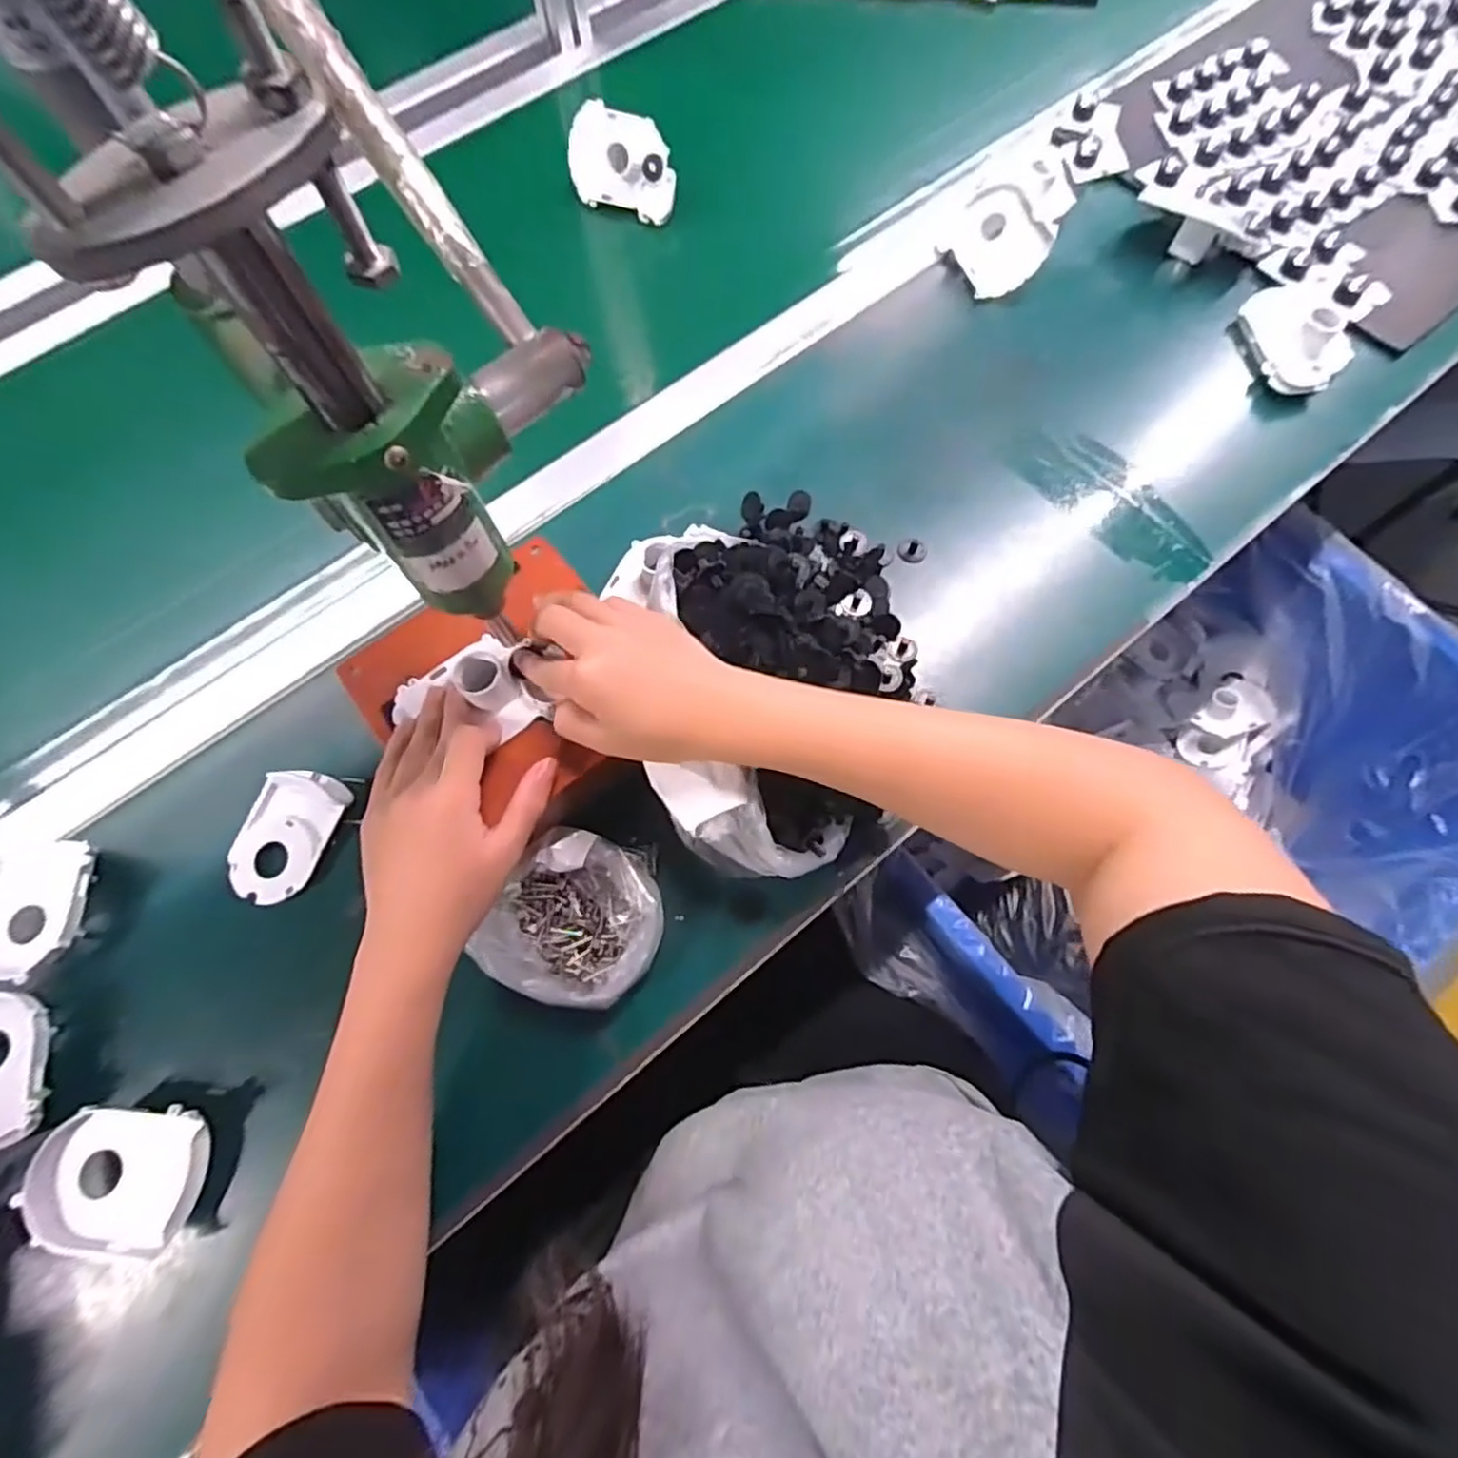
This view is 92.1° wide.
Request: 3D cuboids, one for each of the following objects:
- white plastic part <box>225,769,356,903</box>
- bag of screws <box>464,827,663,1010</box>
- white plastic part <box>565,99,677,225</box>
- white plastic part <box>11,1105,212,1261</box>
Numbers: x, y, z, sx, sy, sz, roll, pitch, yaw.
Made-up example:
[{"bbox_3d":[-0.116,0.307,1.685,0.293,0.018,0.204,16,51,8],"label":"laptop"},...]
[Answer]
[{"bbox_3d":[-0.287,0.067,0.450,0.060,0.013,0.084,23,72,10],"label":"white plastic part"},{"bbox_3d":[-0.088,0.115,0.422,0.095,0.033,0.094,21,72,10],"label":"bag of screws"},{"bbox_3d":[-0.096,-0.504,0.628,0.098,0.072,0.027,18,42,3],"label":"white plastic part"},{"bbox_3d":[-0.326,0.241,0.376,0.078,0.028,0.068,3,70,4],"label":"white plastic part"}]

